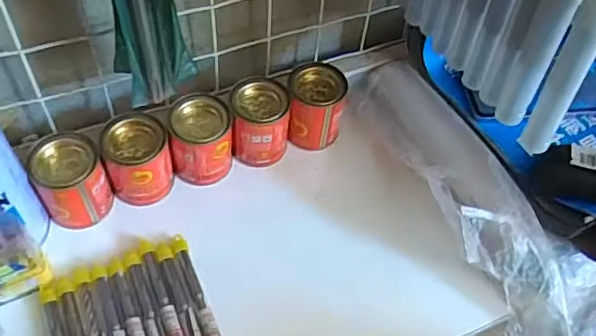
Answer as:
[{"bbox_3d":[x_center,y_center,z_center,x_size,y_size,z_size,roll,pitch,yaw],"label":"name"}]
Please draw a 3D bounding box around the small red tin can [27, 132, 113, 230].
[{"bbox_3d":[-0.191,0.010,0.482,0.053,0.063,0.054,1,52,-1],"label":"small red tin can"}]

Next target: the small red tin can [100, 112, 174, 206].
[{"bbox_3d":[-0.138,-0.005,0.499,0.054,0.068,0.052,1,52,-1],"label":"small red tin can"}]

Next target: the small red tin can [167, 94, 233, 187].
[{"bbox_3d":[-0.087,-0.025,0.519,0.052,0.067,0.053,1,52,-1],"label":"small red tin can"}]

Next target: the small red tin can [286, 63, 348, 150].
[{"bbox_3d":[0.018,-0.059,0.553,0.052,0.067,0.051,1,52,-1],"label":"small red tin can"}]

